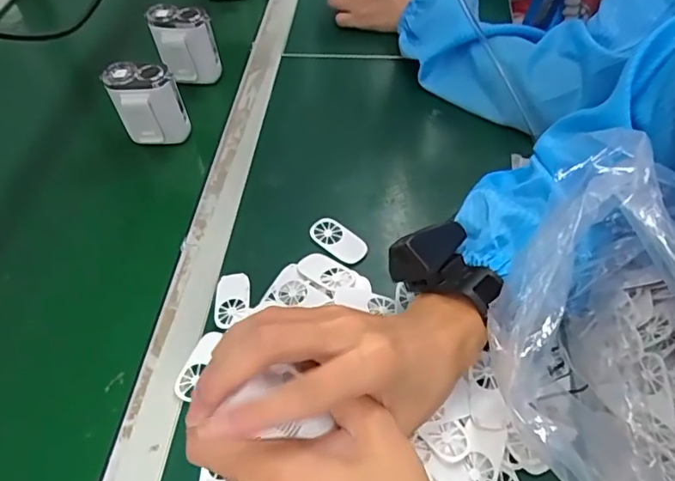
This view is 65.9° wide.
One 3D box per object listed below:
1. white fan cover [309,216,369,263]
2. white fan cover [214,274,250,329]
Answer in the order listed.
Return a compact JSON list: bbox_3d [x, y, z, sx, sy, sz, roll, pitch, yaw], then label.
[{"bbox_3d":[0.000,-0.001,0.479,0.059,0.004,0.028,33,61,26],"label":"white fan cover"},{"bbox_3d":[-0.090,0.049,0.443,0.031,0.004,0.052,-6,52,-1],"label":"white fan cover"}]

